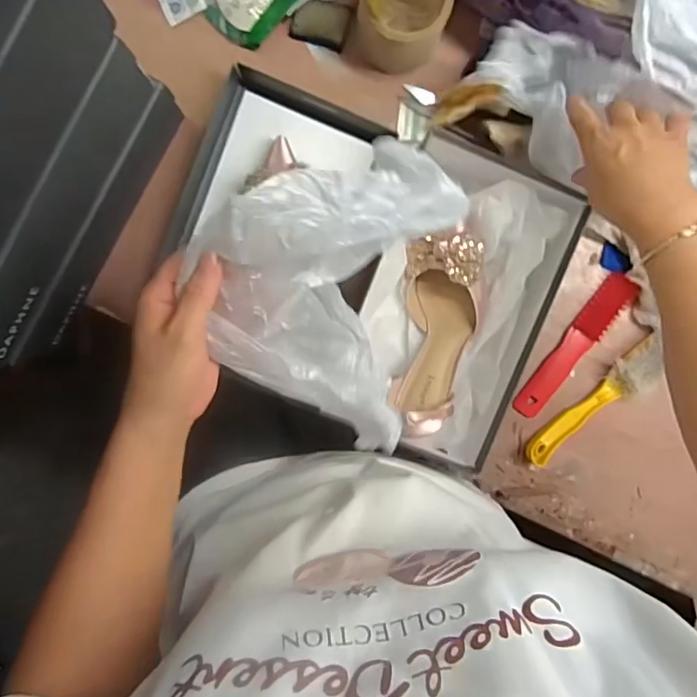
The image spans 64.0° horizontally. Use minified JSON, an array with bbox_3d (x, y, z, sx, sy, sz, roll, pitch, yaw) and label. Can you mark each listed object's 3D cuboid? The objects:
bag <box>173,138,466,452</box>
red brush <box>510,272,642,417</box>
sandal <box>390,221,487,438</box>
[{"bbox_3d":[-0.025,-0.039,0.407,0.159,0.147,0.202,13,95,-4],"label":"bag"},{"bbox_3d":[0.258,-0.001,0.637,0.037,0.012,0.188,38,93,-6],"label":"red brush"},{"bbox_3d":[0.093,-0.021,0.564,0.089,0.089,0.218,12,81,-4],"label":"sandal"}]

